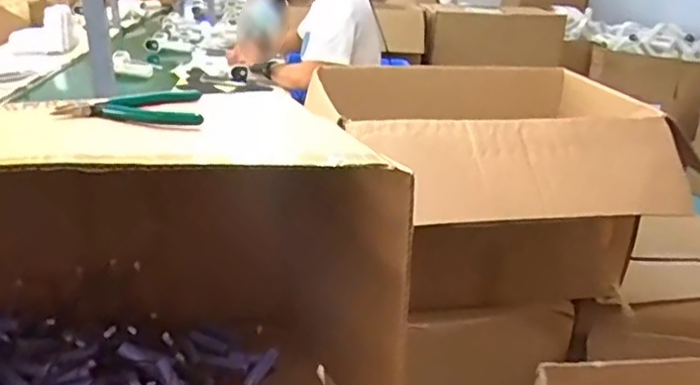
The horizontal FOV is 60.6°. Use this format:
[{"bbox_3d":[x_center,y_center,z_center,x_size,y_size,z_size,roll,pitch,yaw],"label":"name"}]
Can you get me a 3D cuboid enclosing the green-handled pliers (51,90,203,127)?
[{"bbox_3d":[-0.177,-0.069,0.481,0.109,0.012,0.117,-3,23,-14],"label":"green-handled pliers"}]

